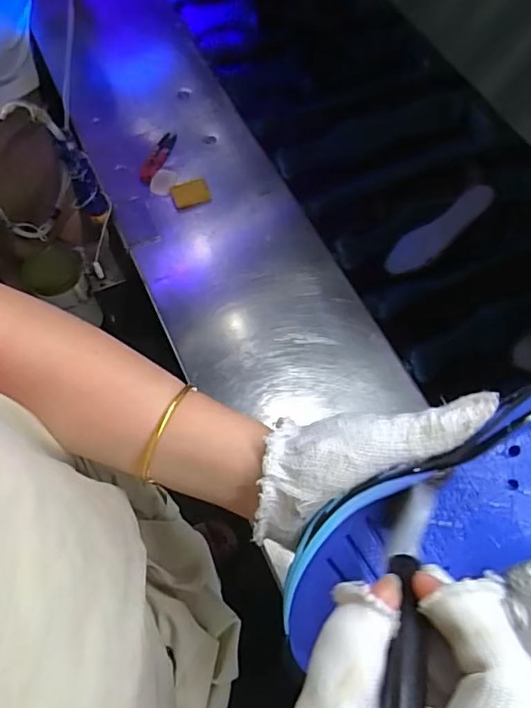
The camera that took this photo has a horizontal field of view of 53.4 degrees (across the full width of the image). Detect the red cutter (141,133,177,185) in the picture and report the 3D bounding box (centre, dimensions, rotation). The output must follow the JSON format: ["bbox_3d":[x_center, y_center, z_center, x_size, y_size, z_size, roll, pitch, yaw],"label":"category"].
[{"bbox_3d":[-0.153,-0.282,0.757,0.025,0.008,0.099,17,64,7],"label":"red cutter"}]

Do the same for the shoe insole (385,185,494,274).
[{"bbox_3d":[0.235,-0.168,0.723,0.158,0.014,0.050,-42,65,14],"label":"shoe insole"}]

